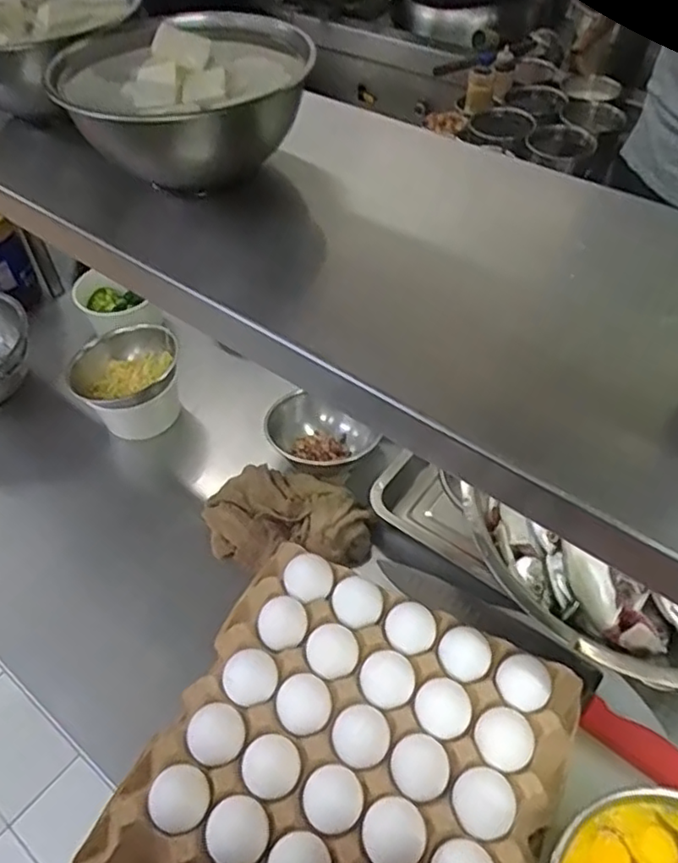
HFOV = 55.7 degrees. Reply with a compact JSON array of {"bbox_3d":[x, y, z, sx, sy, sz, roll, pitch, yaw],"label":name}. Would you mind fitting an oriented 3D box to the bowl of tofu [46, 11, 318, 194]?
[{"bbox_3d":[-0.105,-0.224,0.444,0.156,0.084,0.162,-1,49,1],"label":"bowl of tofu"}]

